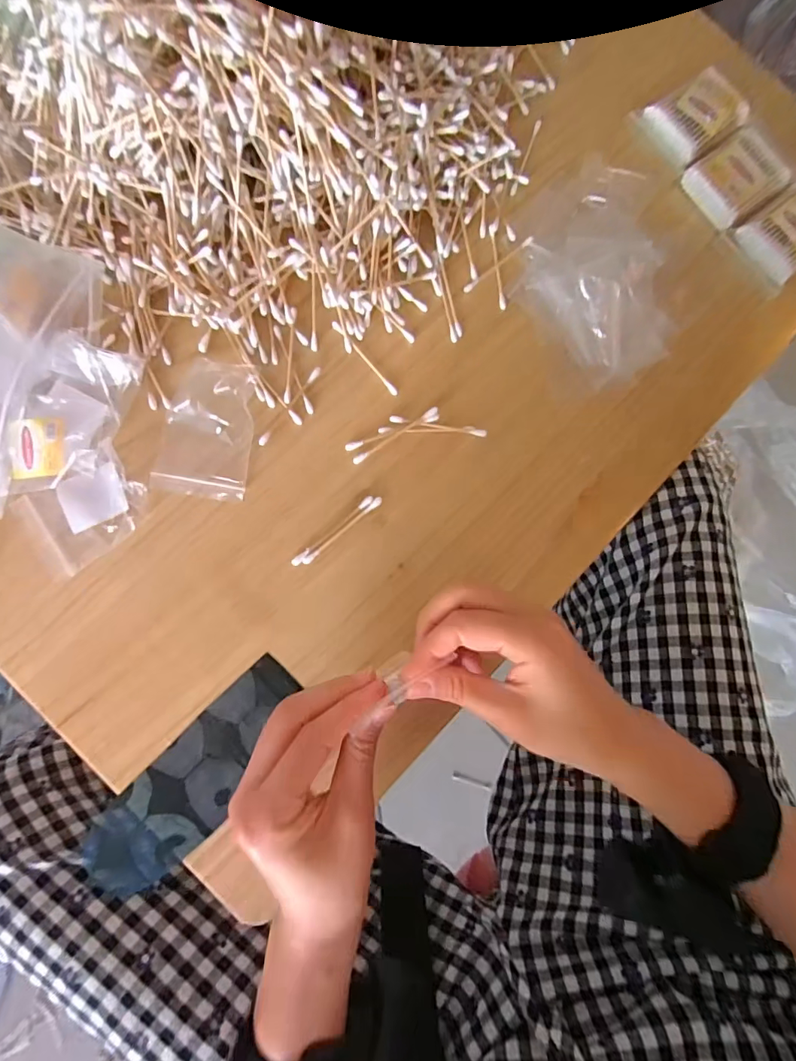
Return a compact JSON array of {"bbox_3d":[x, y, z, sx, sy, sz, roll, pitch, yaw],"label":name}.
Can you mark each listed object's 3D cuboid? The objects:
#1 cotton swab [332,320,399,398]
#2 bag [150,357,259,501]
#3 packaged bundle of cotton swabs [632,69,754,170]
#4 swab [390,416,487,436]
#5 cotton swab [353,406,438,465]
[{"bbox_3d":[-0.024,-0.129,0.349,0.006,0.004,0.072,-42,90,-7],"label":"cotton swab"},{"bbox_3d":[-0.133,-0.072,0.329,0.061,0.012,0.094,9,85,-5],"label":"bag"},{"bbox_3d":[0.248,-0.343,0.389,0.091,0.010,0.059,-34,90,-7],"label":"packaged bundle of cotton swabs"},{"bbox_3d":[0.030,-0.077,0.345,0.071,0.004,0.005,9,85,-5],"label":"swab"},{"bbox_3d":[-0.001,-0.069,0.342,0.072,0.006,0.006,-33,89,-7],"label":"cotton swab"}]

